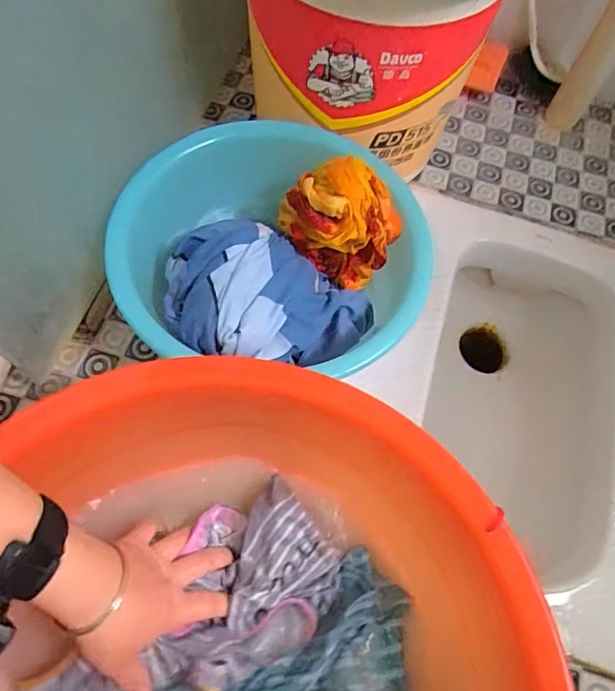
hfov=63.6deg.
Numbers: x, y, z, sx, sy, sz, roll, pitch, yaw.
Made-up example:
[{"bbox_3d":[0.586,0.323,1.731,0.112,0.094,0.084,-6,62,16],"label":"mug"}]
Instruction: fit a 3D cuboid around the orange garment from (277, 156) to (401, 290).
[{"bbox_3d":[0.034,-0.133,0.508,0.114,0.091,0.086,42,69,15],"label":"orange garment"}]

